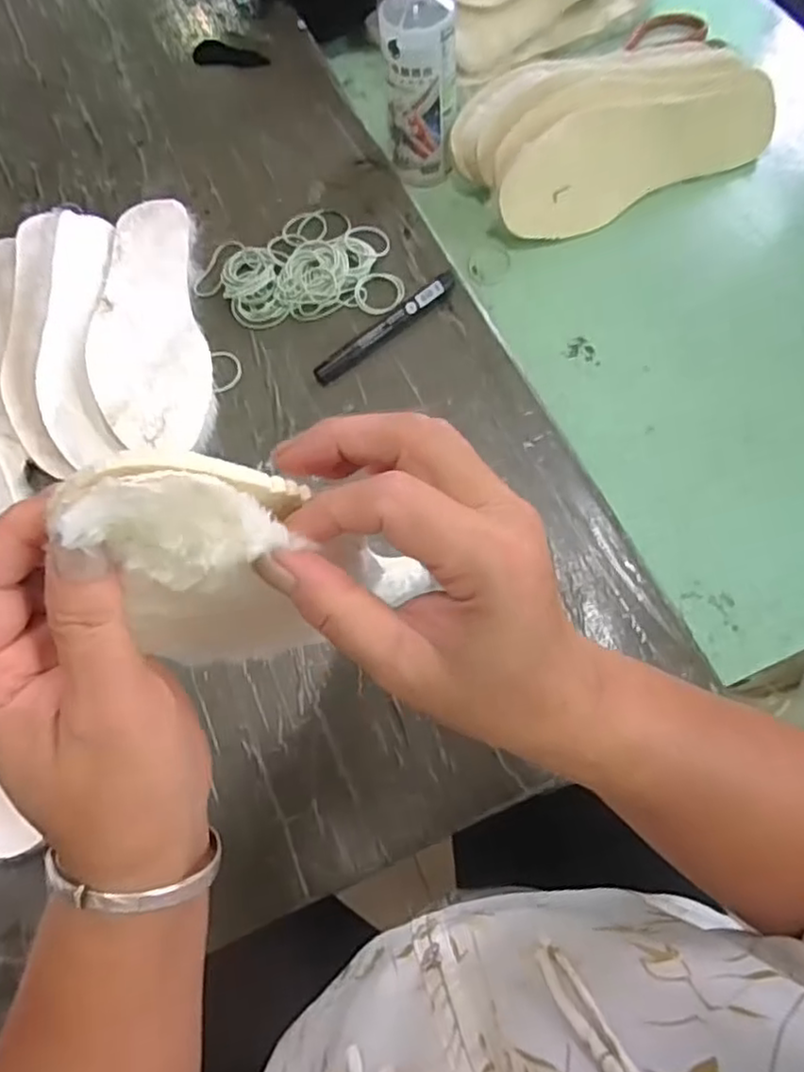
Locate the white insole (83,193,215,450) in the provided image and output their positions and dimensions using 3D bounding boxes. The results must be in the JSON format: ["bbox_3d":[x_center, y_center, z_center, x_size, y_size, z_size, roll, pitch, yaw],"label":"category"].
[{"bbox_3d":[-0.224,-0.192,0.589,0.092,0.011,0.269,-7,67,-16],"label":"white insole"}]

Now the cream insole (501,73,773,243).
[{"bbox_3d":[0.222,-0.361,0.633,0.279,0.095,0.031,-21,44,-5],"label":"cream insole"}]

